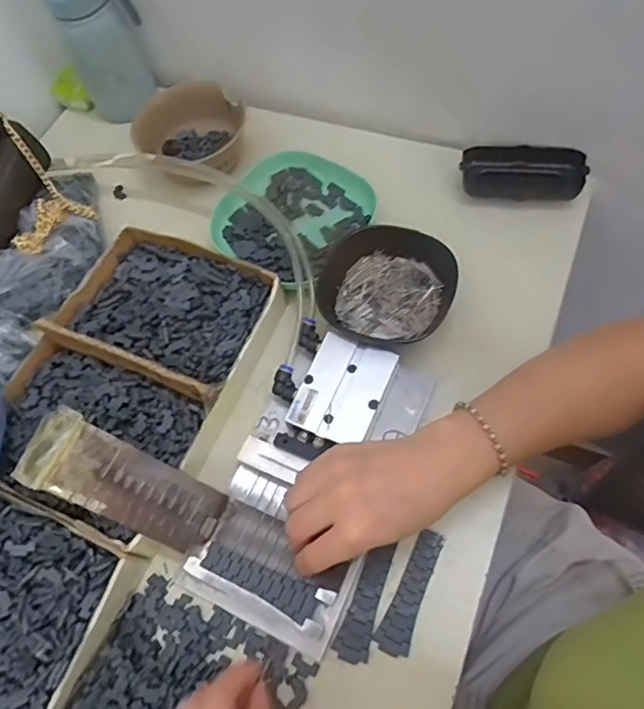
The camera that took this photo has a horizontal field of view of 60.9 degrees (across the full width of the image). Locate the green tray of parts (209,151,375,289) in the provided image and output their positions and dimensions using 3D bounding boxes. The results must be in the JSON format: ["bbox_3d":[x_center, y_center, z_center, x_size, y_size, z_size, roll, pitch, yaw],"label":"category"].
[{"bbox_3d":[-0.032,-0.134,0.530,0.138,0.032,0.134,30,71,20],"label":"green tray of parts"}]

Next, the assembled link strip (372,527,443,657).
[{"bbox_3d":[0.063,0.166,0.385,0.023,0.004,0.085,22,69,17],"label":"assembled link strip"}]

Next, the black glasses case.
[{"bbox_3d":[0.190,-0.172,0.521,0.110,0.033,0.046,9,68,17],"label":"black glasses case"}]

